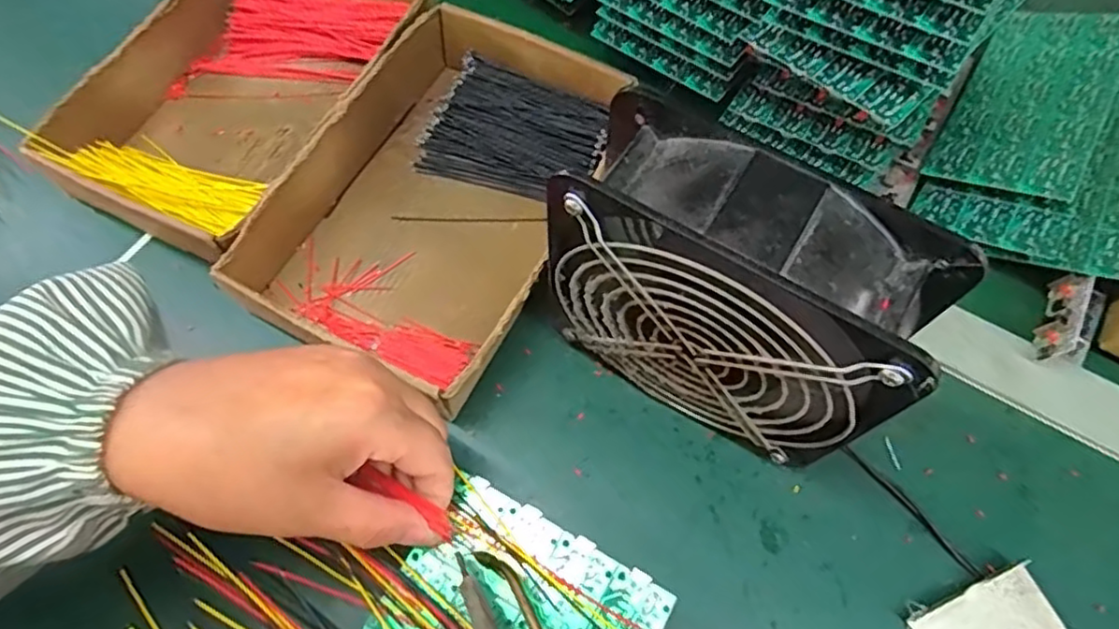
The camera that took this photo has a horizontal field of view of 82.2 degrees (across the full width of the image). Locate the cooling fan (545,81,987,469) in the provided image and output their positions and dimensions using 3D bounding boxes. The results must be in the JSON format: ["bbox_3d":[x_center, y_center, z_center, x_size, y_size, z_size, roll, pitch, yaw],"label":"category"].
[{"bbox_3d":[0.071,-0.001,0.290,0.154,0.153,0.064,34,69,15],"label":"cooling fan"}]

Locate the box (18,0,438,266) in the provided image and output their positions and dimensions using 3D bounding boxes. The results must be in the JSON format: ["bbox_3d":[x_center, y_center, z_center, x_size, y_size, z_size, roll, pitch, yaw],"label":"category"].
[{"bbox_3d":[-0.196,-0.150,0.413,0.156,0.044,0.243,24,67,11],"label":"box"}]

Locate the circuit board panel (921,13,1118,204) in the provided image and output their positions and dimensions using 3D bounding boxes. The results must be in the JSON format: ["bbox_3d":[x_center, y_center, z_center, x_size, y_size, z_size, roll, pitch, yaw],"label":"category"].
[{"bbox_3d":[0.305,-0.141,0.412,0.080,0.004,0.174,22,63,33],"label":"circuit board panel"}]

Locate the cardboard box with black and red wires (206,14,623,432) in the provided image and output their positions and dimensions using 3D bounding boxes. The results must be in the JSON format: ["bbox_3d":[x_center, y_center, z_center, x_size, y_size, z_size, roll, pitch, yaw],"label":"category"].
[{"bbox_3d":[-0.065,-0.072,0.383,0.155,0.045,0.250,23,67,11],"label":"cardboard box with black and red wires"}]

